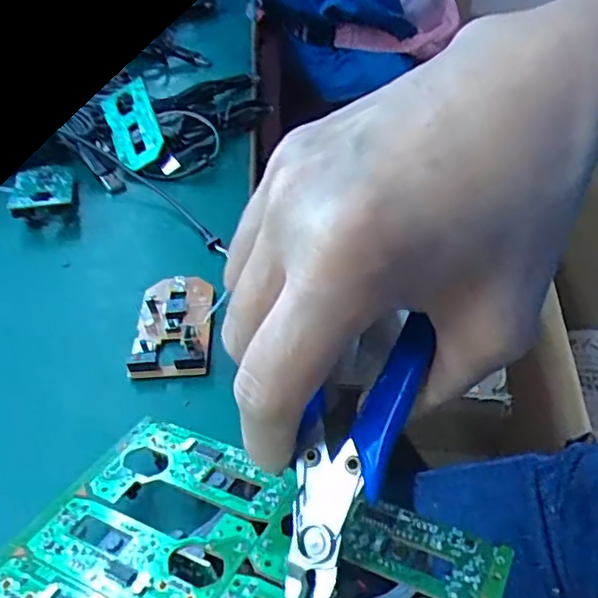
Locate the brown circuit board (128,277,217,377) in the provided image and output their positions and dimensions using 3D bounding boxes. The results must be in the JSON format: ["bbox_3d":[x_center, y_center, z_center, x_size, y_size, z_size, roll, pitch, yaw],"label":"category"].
[{"bbox_3d":[-0.062,0.009,0.300,0.036,0.013,0.066,-6,42,1],"label":"brown circuit board"}]

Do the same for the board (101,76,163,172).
[{"bbox_3d":[-0.114,-0.119,0.417,0.036,0.005,0.068,-28,69,16],"label":"board"}]

